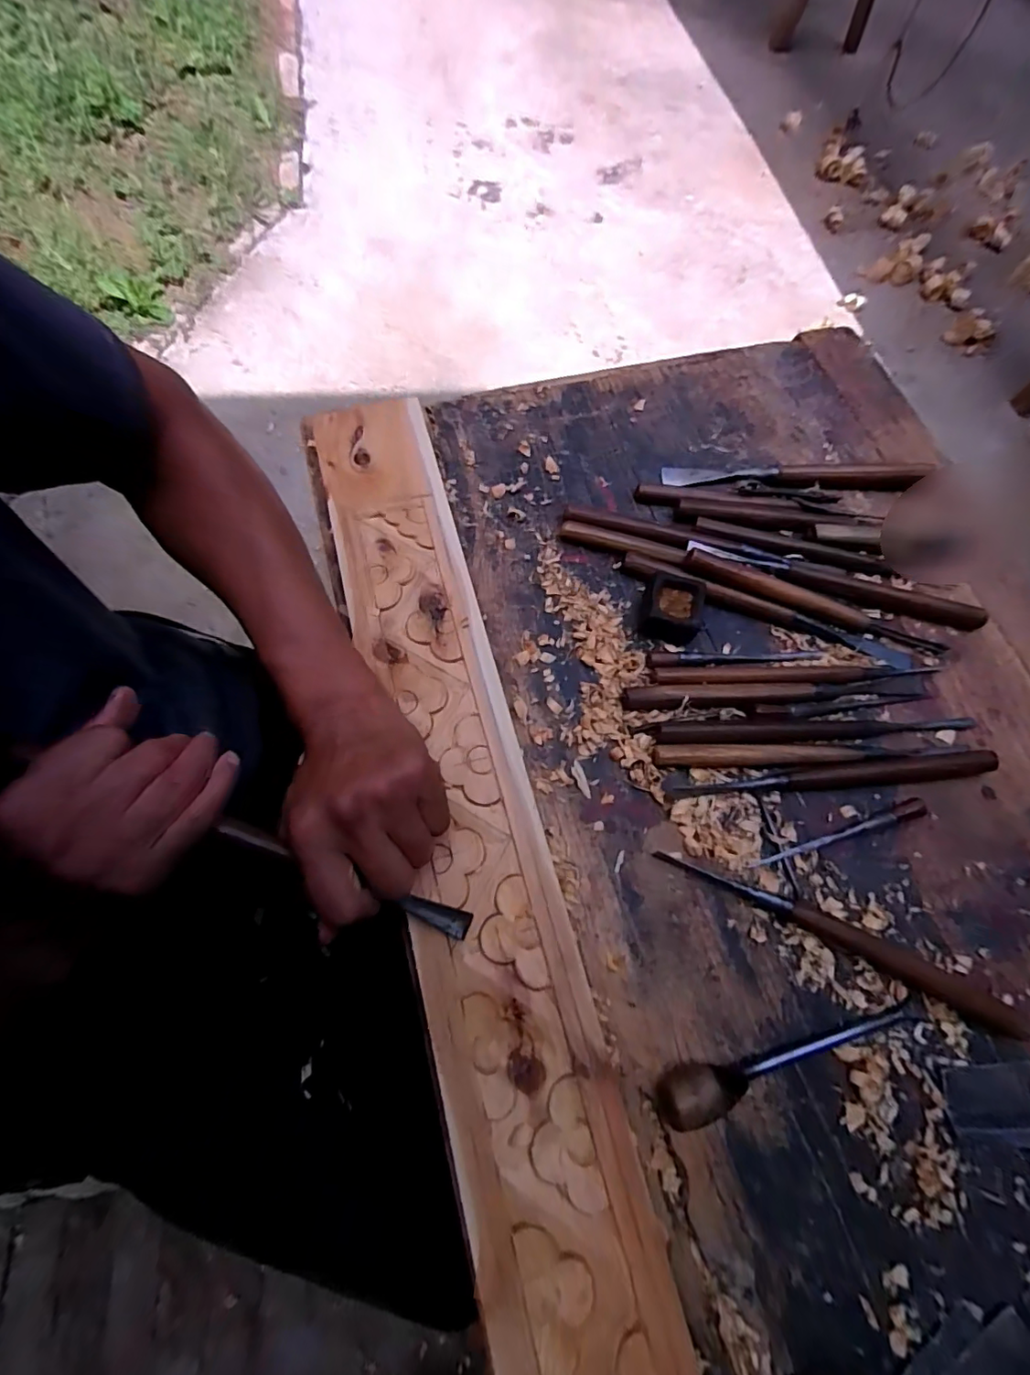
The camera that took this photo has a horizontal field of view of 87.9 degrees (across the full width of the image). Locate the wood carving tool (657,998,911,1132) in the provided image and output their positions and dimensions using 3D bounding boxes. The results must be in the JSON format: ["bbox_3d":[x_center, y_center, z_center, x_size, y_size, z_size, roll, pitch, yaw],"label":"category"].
[{"bbox_3d":[0.171,0.224,0.324,0.176,0.029,0.026,-13,71,-9],"label":"wood carving tool"}]

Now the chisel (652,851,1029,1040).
[{"bbox_3d":[0.216,0.166,0.362,0.246,0.013,0.020,26,71,8],"label":"chisel"}]

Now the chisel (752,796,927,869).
[{"bbox_3d":[0.232,0.106,0.385,0.136,0.012,0.011,-15,71,-7],"label":"chisel"}]

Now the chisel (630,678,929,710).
[{"bbox_3d":[0.208,0.004,0.419,0.245,0.012,0.018,-3,70,-3],"label":"chisel"}]

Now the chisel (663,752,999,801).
[{"bbox_3d":[0.235,0.068,0.397,0.246,0.013,0.017,-6,70,-4],"label":"chisel"}]

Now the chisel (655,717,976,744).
[{"bbox_3d":[0.233,0.031,0.407,0.252,0.014,0.019,-2,70,-2],"label":"chisel"}]

